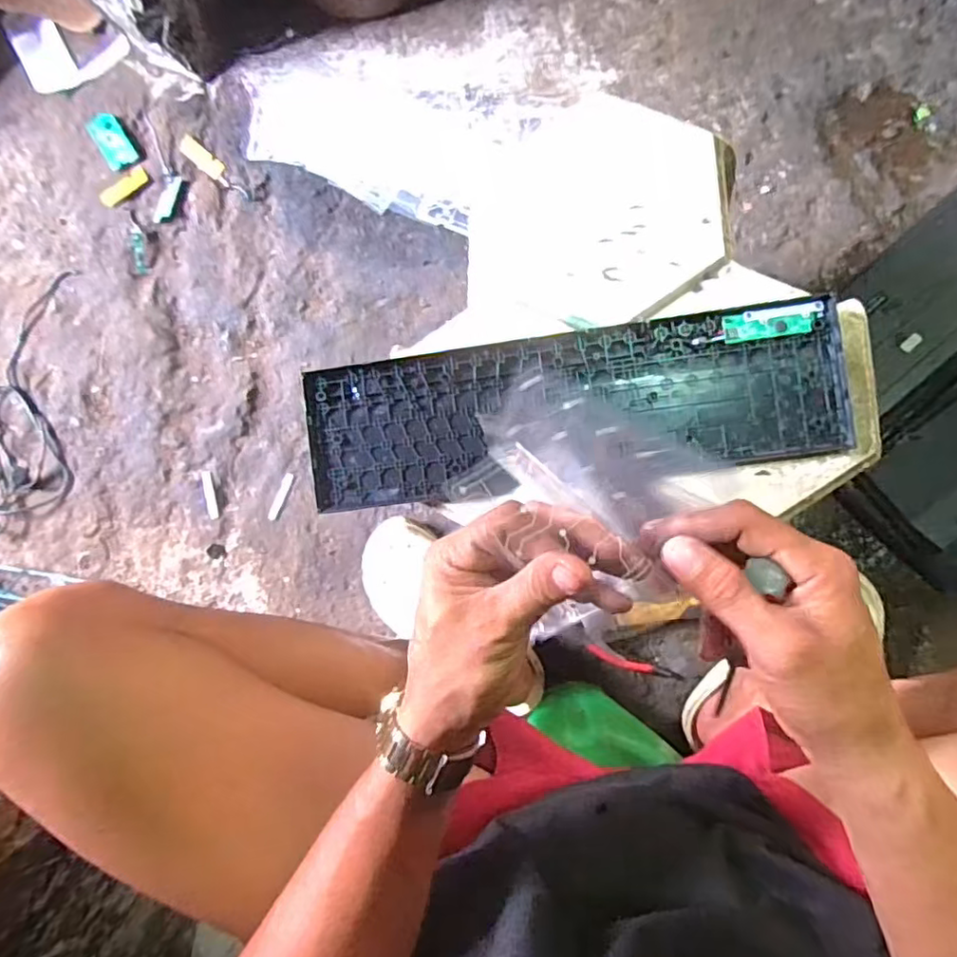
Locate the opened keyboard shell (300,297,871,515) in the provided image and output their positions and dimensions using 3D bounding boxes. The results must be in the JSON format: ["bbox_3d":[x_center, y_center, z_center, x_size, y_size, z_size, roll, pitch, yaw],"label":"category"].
[{"bbox_3d":[0.072,-0.058,0.500,0.431,0.012,0.121,-7,84,6],"label":"opened keyboard shell"}]

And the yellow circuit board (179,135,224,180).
[{"bbox_3d":[-0.382,-0.443,0.836,0.074,0.010,0.026,41,91,8],"label":"yellow circuit board"}]

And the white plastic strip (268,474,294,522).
[{"bbox_3d":[-0.252,0.023,0.770,0.012,0.005,0.062,22,88,8],"label":"white plastic strip"}]

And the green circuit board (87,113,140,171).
[{"bbox_3d":[-0.507,-0.469,0.839,0.041,0.010,0.084,-33,82,3],"label":"green circuit board"}]

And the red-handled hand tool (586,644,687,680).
[{"bbox_3d":[0.183,0.219,0.707,0.115,0.023,0.016,19,88,8],"label":"red-handled hand tool"}]

